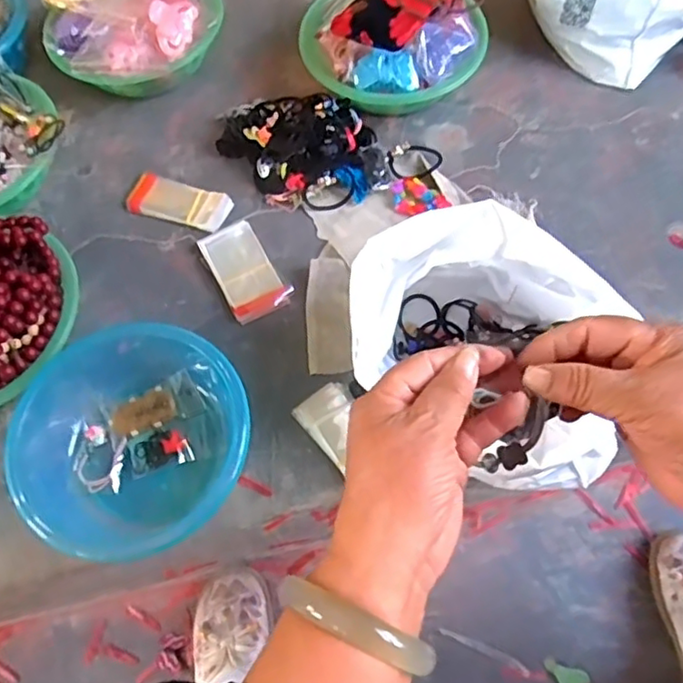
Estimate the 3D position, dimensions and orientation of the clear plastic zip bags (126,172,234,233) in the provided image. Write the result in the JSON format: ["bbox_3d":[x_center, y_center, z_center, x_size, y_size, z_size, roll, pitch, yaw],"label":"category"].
[{"bbox_3d":[-0.203,-0.175,0.774,0.129,0.016,0.055,19,67,11],"label":"clear plastic zip bags"}]

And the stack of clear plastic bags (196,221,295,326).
[{"bbox_3d":[-0.114,-0.082,0.725,0.067,0.016,0.131,-27,66,-10],"label":"stack of clear plastic bags"}]

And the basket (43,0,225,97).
[{"bbox_3d":[-0.282,-0.430,0.855,0.237,0.107,0.212,-37,67,-13],"label":"basket"}]

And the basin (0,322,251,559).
[{"bbox_3d":[-0.214,0.094,0.617,0.230,0.072,0.214,-1,64,2],"label":"basin"}]

